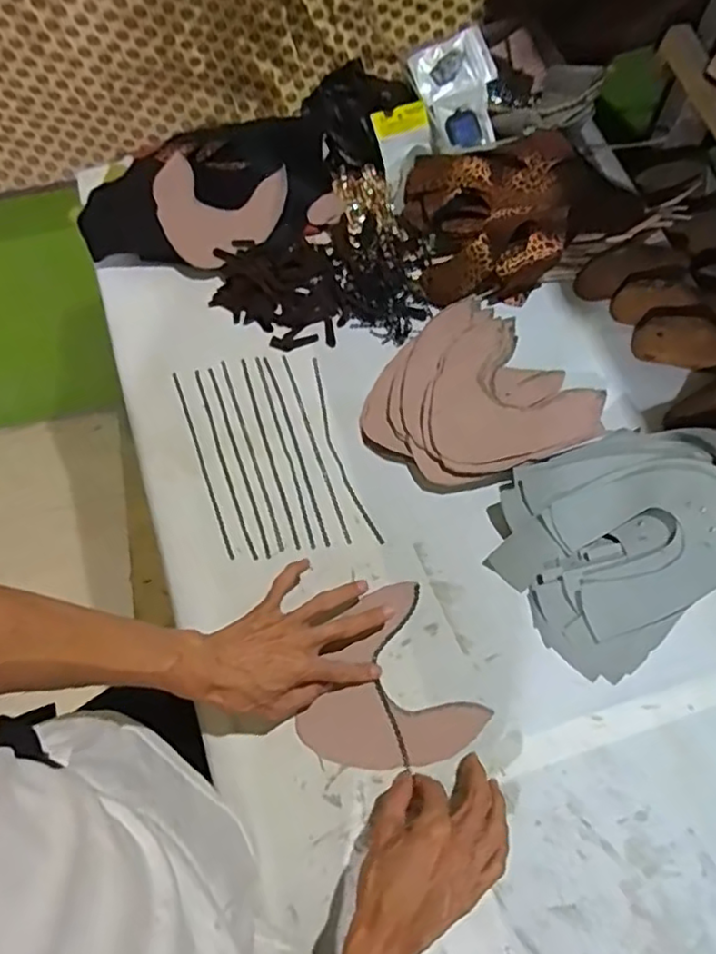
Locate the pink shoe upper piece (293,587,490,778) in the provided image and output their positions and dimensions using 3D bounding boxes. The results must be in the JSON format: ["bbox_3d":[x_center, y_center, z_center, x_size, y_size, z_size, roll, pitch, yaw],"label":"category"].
[{"bbox_3d":[0.019,0.206,0.609,0.161,0.006,0.162,-28,72,-8],"label":"pink shoe upper piece"}]

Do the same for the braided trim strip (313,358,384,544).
[{"bbox_3d":[-0.020,-0.032,0.700,0.020,0.006,0.234,-19,68,-5],"label":"braided trim strip"}]

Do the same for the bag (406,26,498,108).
[{"bbox_3d":[0.122,-0.522,0.809,0.099,0.020,0.077,-21,86,4],"label":"bag"}]

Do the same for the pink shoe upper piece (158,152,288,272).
[{"bbox_3d":[-0.179,-0.333,0.789,0.153,0.027,0.150,10,69,6],"label":"pink shoe upper piece"}]

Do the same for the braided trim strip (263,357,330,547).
[{"bbox_3d":[-0.068,-0.033,0.697,0.008,0.010,0.235,-18,68,-5],"label":"braided trim strip"}]

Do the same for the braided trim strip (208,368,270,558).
[{"bbox_3d":[-0.133,-0.021,0.701,0.006,0.010,0.236,-19,68,-5],"label":"braided trim strip"}]

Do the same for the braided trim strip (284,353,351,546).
[{"bbox_3d":[-0.048,-0.036,0.703,0.006,0.008,0.238,-18,68,-5],"label":"braided trim strip"}]

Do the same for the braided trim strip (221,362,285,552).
[{"bbox_3d":[-0.119,-0.027,0.704,0.007,0.011,0.238,-19,68,-5],"label":"braided trim strip"}]

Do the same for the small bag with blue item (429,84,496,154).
[{"bbox_3d":[0.130,-0.452,0.802,0.077,0.012,0.074,-12,94,-5],"label":"small bag with blue item"}]

